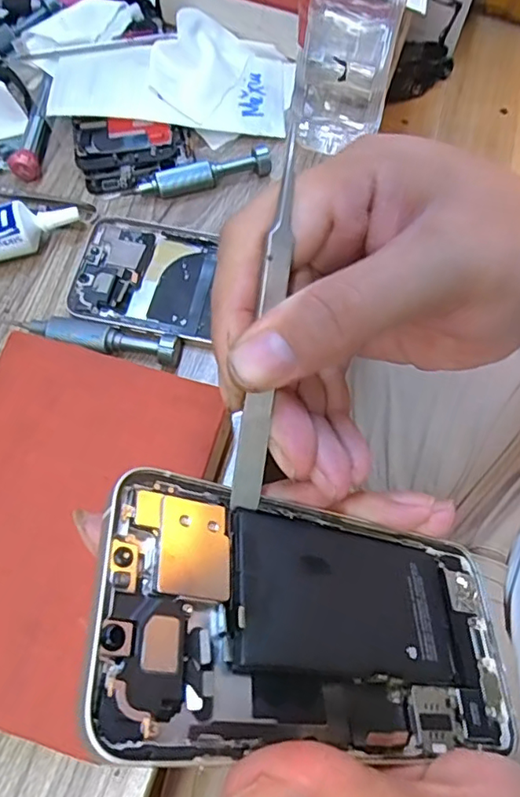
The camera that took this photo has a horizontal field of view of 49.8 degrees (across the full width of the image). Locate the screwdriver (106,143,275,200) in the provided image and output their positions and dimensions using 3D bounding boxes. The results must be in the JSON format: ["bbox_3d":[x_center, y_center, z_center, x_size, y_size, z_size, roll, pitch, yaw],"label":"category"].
[{"bbox_3d":[-0.043,-0.140,0.349,0.101,0.011,0.018,-10,69,-4],"label":"screwdriver"}]

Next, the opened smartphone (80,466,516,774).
[{"bbox_3d":[0.021,0.068,0.170,0.144,0.007,0.069,19,52,-27],"label":"opened smartphone"}]

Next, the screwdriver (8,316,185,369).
[{"bbox_3d":[-0.090,-0.035,0.309,0.095,0.010,0.018,10,69,3],"label":"screwdriver"}]

